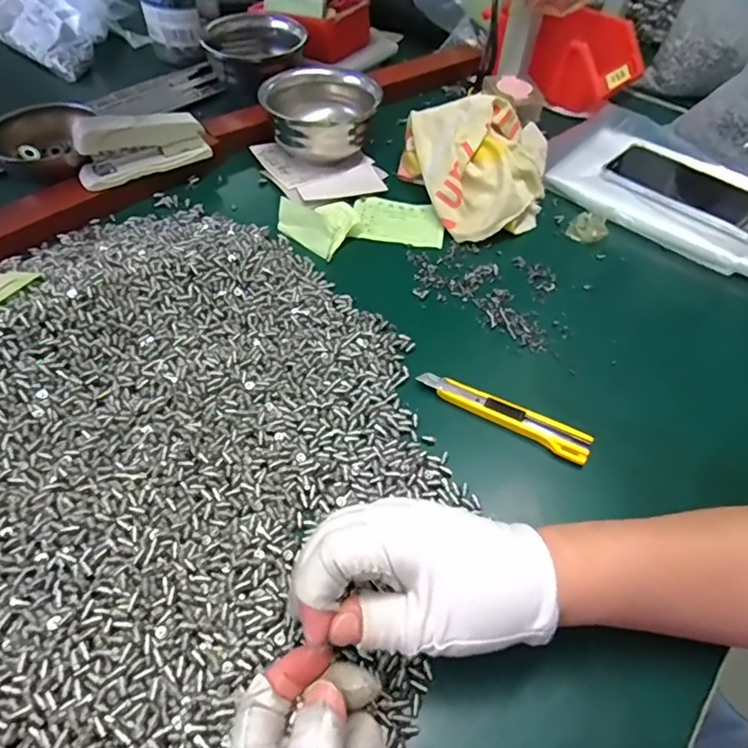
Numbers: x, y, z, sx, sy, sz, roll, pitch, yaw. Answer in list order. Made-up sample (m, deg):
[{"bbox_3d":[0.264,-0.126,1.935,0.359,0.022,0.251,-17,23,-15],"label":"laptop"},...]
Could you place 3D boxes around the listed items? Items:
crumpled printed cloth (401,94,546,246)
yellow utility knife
[{"bbox_3d":[0.108,-0.208,0.534,0.147,0.084,0.144,1,52,-3],"label":"crumpled printed cloth"},{"bbox_3d":[0.093,0.028,0.393,0.127,0.008,0.020,26,54,16],"label":"yellow utility knife"}]

